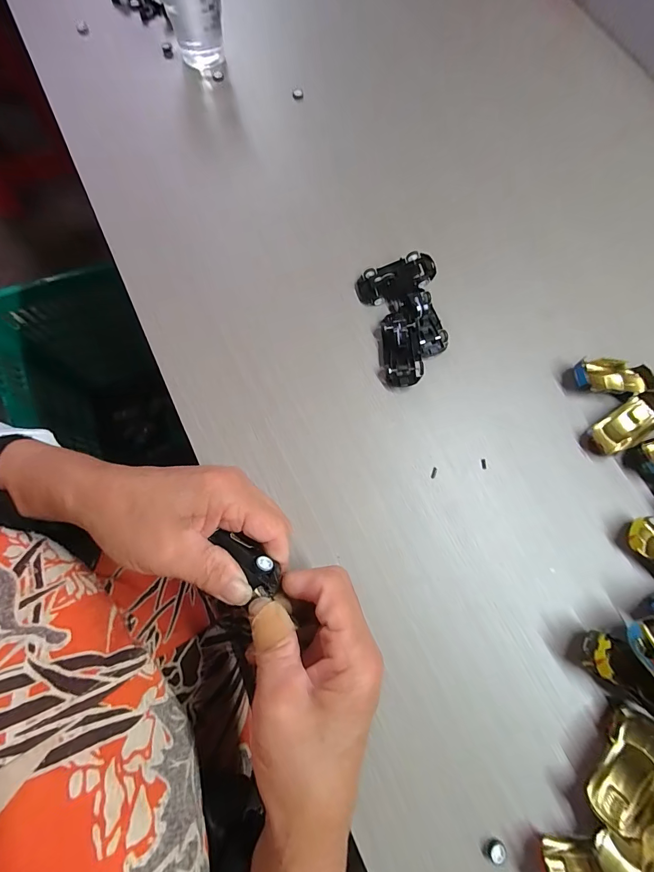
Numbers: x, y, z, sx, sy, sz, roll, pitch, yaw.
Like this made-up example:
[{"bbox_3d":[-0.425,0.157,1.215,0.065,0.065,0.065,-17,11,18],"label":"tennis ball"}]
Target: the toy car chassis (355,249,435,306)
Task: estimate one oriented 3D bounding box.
[{"bbox_3d":[0.058,-0.134,0.306,0.066,0.014,0.030,-19,76,6],"label":"toy car chassis"}]

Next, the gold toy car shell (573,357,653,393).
[{"bbox_3d":[0.235,-0.048,0.299,0.068,0.018,0.029,3,75,-1],"label":"gold toy car shell"}]

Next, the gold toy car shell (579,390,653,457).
[{"bbox_3d":[0.238,-0.008,0.286,0.068,0.017,0.028,-33,78,-10],"label":"gold toy car shell"}]

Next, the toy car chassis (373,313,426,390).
[{"bbox_3d":[0.058,-0.071,0.291,0.032,0.017,0.062,-3,75,-2],"label":"toy car chassis"}]

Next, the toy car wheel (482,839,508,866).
[{"bbox_3d":[0.100,0.249,0.216,0.013,0.007,0.009,-31,78,-9],"label":"toy car wheel"}]

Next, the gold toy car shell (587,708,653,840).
[{"bbox_3d":[0.188,0.207,0.224,0.032,0.018,0.064,34,76,36],"label":"gold toy car shell"}]

